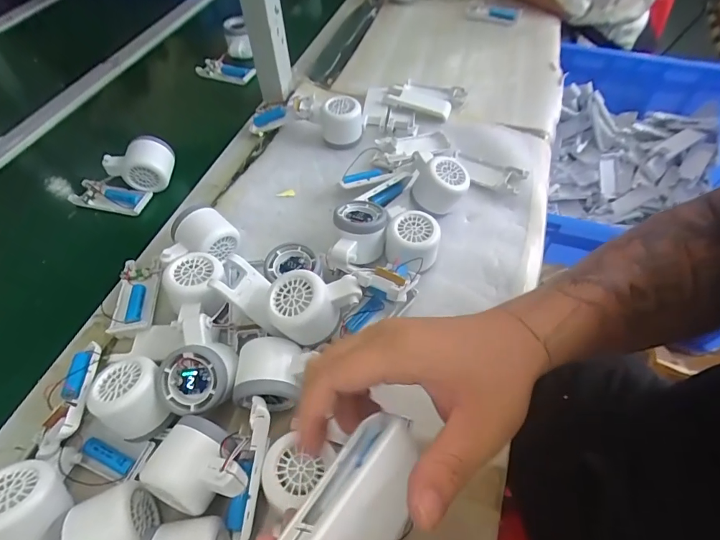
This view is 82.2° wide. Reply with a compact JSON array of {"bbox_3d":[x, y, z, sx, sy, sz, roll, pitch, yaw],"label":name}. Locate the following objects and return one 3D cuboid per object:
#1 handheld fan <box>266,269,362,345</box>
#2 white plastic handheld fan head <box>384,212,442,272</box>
[{"bbox_3d":[-0.041,0.034,0.374,0.083,0.044,0.058,0,55,1],"label":"handheld fan"},{"bbox_3d":[0.059,-0.029,0.462,0.058,0.053,0.059,6,56,5],"label":"white plastic handheld fan head"}]

